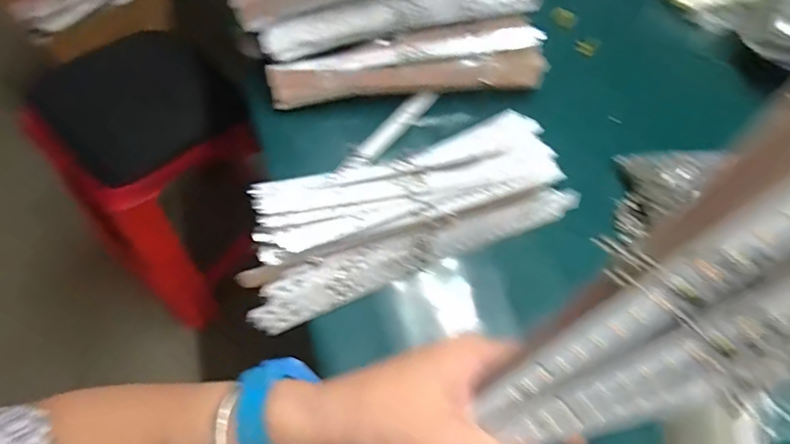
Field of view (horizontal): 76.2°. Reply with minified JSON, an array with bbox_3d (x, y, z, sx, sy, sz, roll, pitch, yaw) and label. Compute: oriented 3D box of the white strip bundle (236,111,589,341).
[{"bbox_3d":[0.020,-0.019,0.454,0.331,0.069,0.127,-26,61,-15],"label":"white strip bundle"}]

